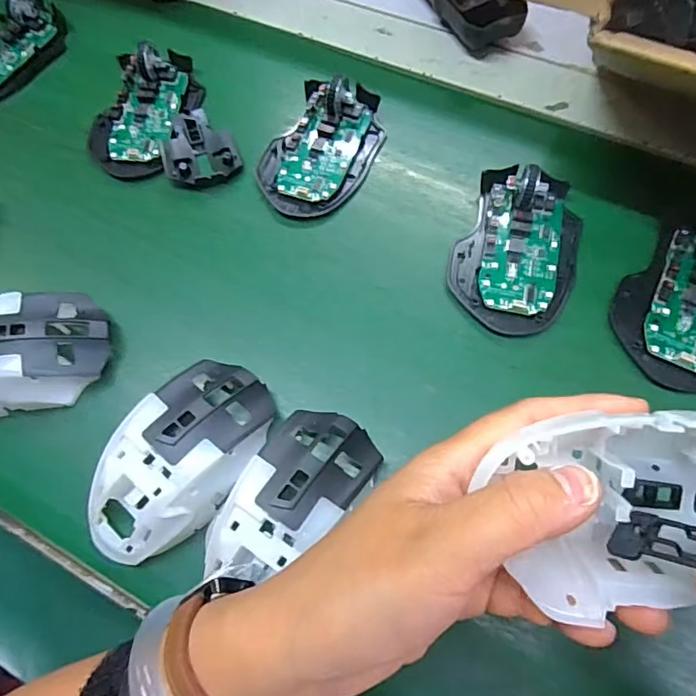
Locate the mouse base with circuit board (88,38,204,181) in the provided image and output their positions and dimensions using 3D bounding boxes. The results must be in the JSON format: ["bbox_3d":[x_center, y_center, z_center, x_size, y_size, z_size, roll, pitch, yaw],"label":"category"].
[{"bbox_3d":[-0.152,-0.180,0.377,0.066,0.028,0.116,15,69,9],"label":"mouse base with circuit board"}]

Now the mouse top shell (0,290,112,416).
[{"bbox_3d":[-0.197,0.004,0.300,0.111,0.035,0.064,-11,67,-1],"label":"mouse top shell"}]

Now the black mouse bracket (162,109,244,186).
[{"bbox_3d":[-0.106,-0.144,0.367,0.051,0.012,0.063,-19,68,-5],"label":"black mouse bracket"}]

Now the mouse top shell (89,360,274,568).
[{"bbox_3d":[-0.086,0.060,0.270,0.065,0.035,0.112,31,72,15],"label":"mouse top shell"}]

